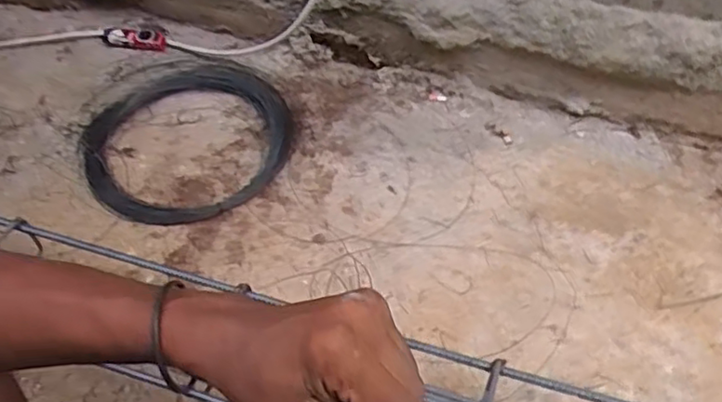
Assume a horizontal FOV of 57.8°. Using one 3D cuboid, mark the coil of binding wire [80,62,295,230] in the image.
[{"bbox_3d":[-0.269,-0.100,1.032,0.325,0.050,0.330,-1,52,1],"label":"coil of binding wire"}]

